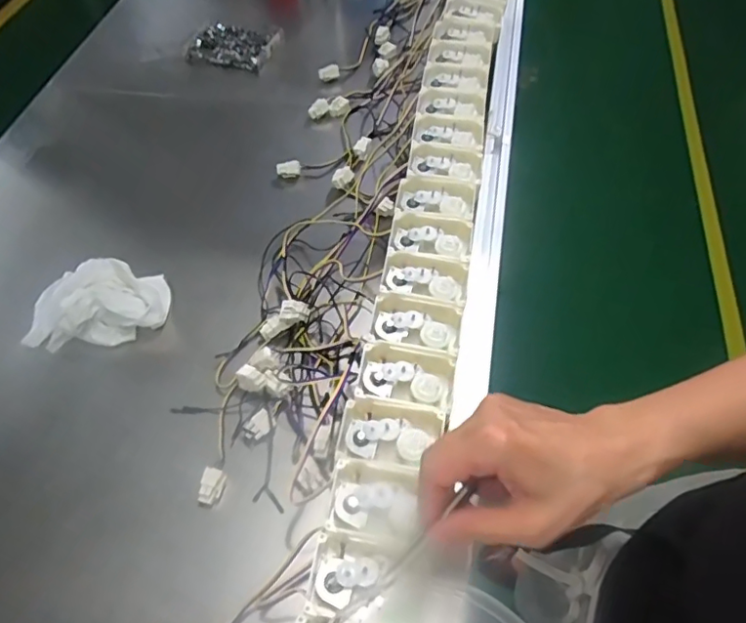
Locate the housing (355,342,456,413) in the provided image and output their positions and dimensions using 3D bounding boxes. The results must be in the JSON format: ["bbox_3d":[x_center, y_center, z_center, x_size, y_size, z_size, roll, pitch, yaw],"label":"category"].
[{"bbox_3d":[0.028,0.058,0.461,0.075,0.033,0.049,6,55,7],"label":"housing"}]

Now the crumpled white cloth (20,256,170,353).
[{"bbox_3d":[-0.341,-0.015,0.678,0.173,0.048,0.106,-8,54,-2],"label":"crumpled white cloth"}]

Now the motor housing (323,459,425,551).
[{"bbox_3d":[0.002,0.137,0.401,0.065,0.024,0.050,6,55,7],"label":"motor housing"}]

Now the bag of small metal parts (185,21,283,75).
[{"bbox_3d":[-0.258,-0.493,1.029,0.158,0.022,0.103,12,56,12],"label":"bag of small metal parts"}]

